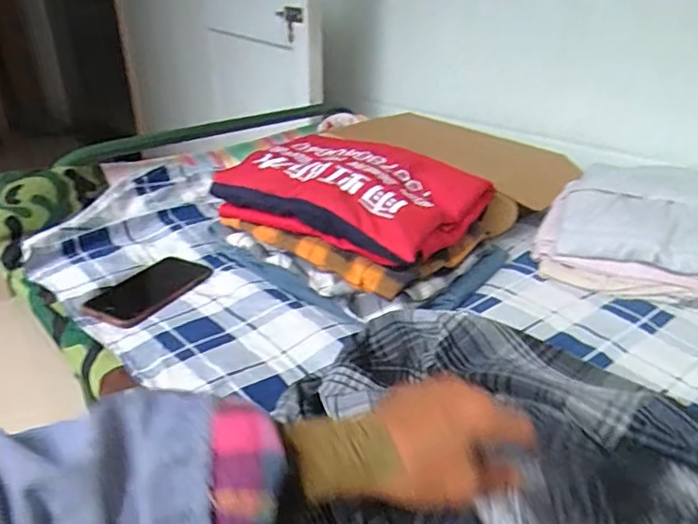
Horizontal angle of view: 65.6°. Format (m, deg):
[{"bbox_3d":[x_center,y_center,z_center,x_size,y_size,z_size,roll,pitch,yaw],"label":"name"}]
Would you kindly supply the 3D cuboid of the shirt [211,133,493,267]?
[{"bbox_3d":[0.003,-0.104,0.768,0.326,0.076,0.253,18,33,30],"label":"shirt"}]

